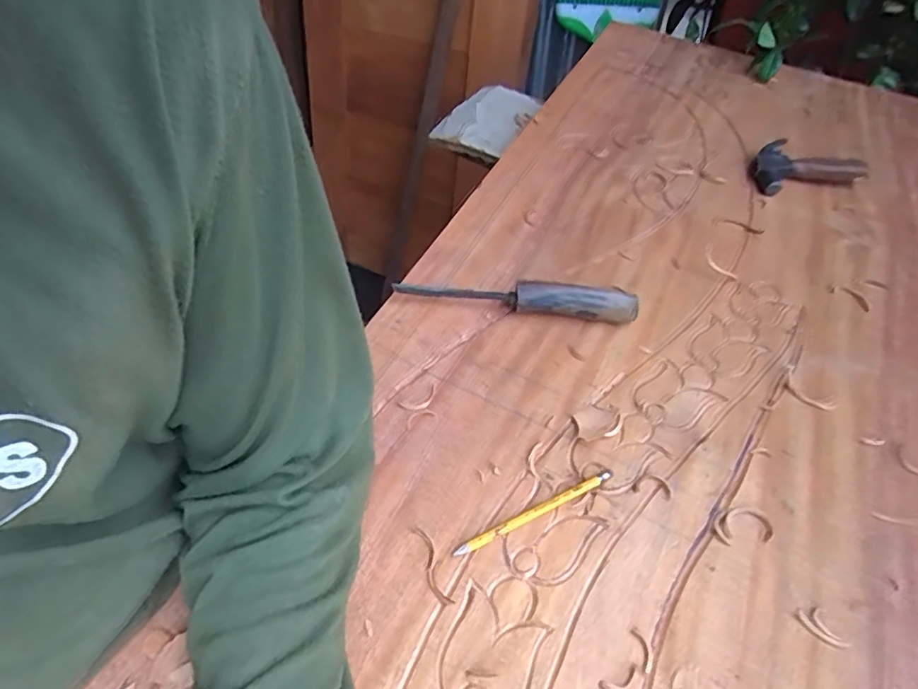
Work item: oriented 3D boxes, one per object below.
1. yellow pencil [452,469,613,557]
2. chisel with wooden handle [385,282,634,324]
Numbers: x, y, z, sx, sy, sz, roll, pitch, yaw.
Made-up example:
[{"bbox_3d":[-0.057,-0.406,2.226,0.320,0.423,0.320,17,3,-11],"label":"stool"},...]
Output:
[{"bbox_3d":[0.062,0.132,0.430,0.148,0.010,0.008,-20,56,-20],"label":"yellow pencil"},{"bbox_3d":[0.058,-0.048,0.553,0.241,0.038,0.023,6,51,0],"label":"chisel with wooden handle"}]

